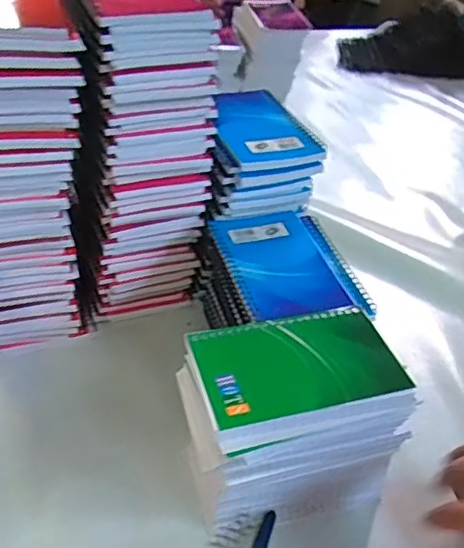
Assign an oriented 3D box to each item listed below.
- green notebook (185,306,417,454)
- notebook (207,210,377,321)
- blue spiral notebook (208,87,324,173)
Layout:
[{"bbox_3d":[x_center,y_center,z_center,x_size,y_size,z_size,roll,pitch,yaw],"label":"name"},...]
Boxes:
[{"bbox_3d":[0.043,0.060,0.385,0.130,0.011,0.087,-9,41,-15],"label":"green notebook"},{"bbox_3d":[0.045,-0.012,0.484,0.098,0.013,0.135,-7,41,-17],"label":"notebook"},{"bbox_3d":[0.025,-0.133,0.537,0.084,0.012,0.114,-10,49,-22],"label":"blue spiral notebook"}]

